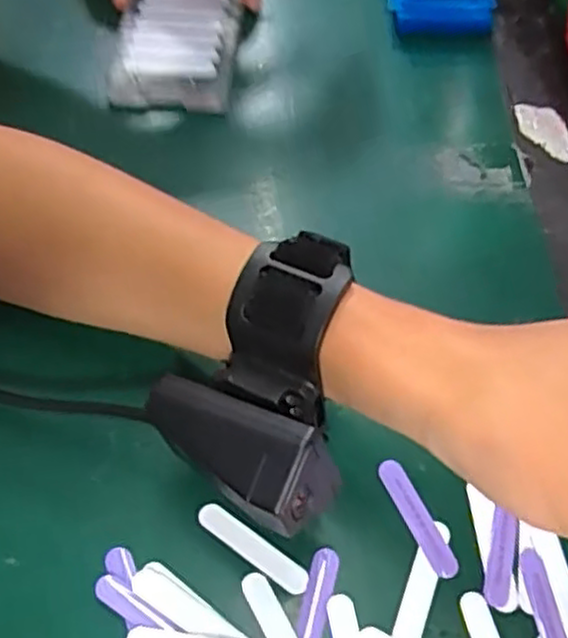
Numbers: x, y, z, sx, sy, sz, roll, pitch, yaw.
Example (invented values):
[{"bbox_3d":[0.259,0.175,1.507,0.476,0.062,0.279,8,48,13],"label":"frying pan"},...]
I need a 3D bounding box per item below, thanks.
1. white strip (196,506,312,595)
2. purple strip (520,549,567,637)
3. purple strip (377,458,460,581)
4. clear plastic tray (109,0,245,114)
[{"bbox_3d":[-0.012,0.090,0.291,0.051,0.004,0.010,34,65,13],"label":"white strip"},{"bbox_3d":[0.100,0.114,0.278,0.010,0.004,0.050,-7,63,-8],"label":"purple strip"},{"bbox_3d":[0.054,0.080,0.298,0.010,0.004,0.050,-22,66,-15],"label":"purple strip"},{"bbox_3d":[-0.061,-0.169,0.434,0.068,0.013,0.110,3,62,-2],"label":"clear plastic tray"}]

